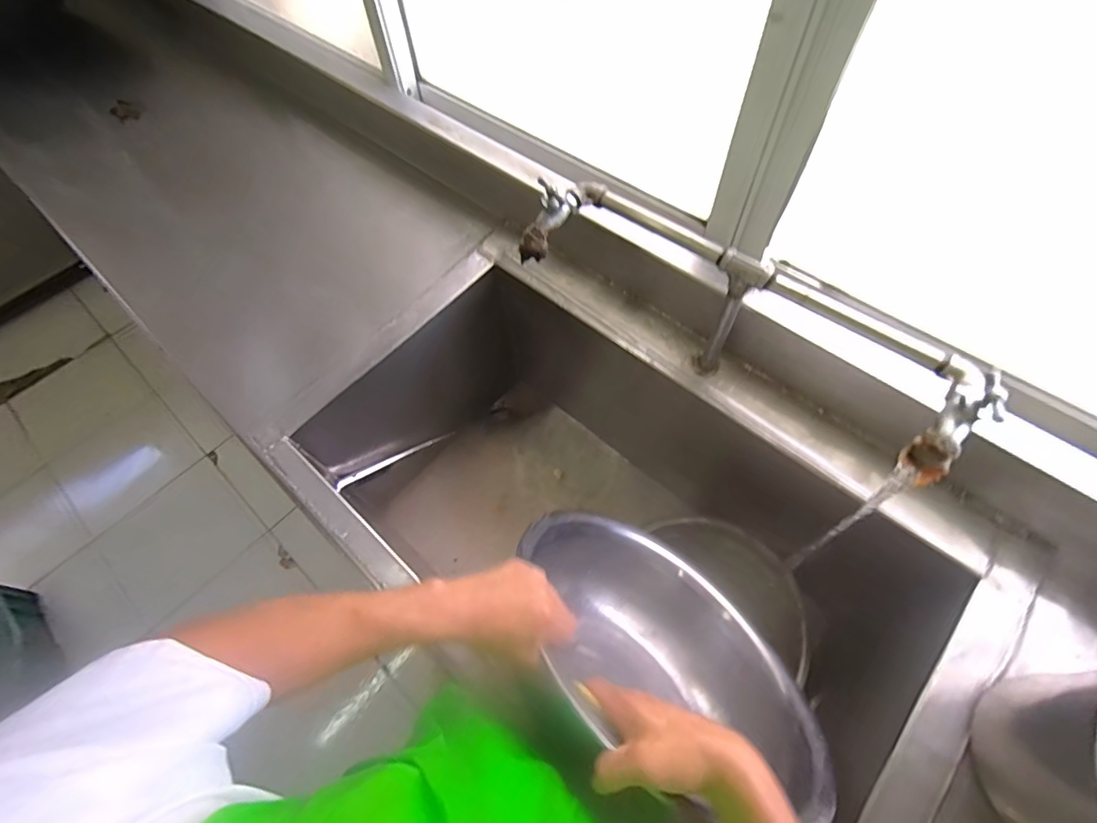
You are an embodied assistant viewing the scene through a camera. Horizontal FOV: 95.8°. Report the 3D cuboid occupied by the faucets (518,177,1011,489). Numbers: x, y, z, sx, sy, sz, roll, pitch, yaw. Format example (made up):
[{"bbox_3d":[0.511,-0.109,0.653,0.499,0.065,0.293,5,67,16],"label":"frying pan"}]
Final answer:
[{"bbox_3d":[0.208,-0.092,0.632,0.521,0.241,0.146,35,67,20],"label":"faucets"}]

